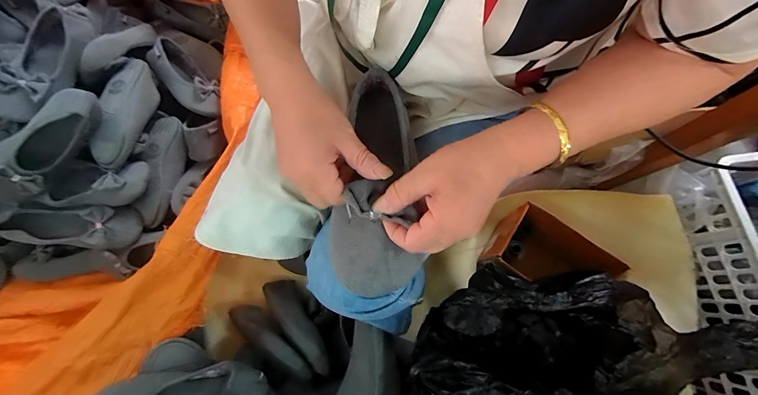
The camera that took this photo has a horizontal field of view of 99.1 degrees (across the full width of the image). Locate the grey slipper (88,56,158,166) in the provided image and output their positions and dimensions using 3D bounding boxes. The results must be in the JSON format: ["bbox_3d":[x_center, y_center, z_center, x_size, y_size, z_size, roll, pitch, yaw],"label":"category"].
[{"bbox_3d":[-0.516,-0.176,0.658,0.086,0.062,0.242,-5,74,-1],"label":"grey slipper"}]

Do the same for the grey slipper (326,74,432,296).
[{"bbox_3d":[-0.001,-0.025,0.329,0.088,0.063,0.234,5,66,2],"label":"grey slipper"}]

